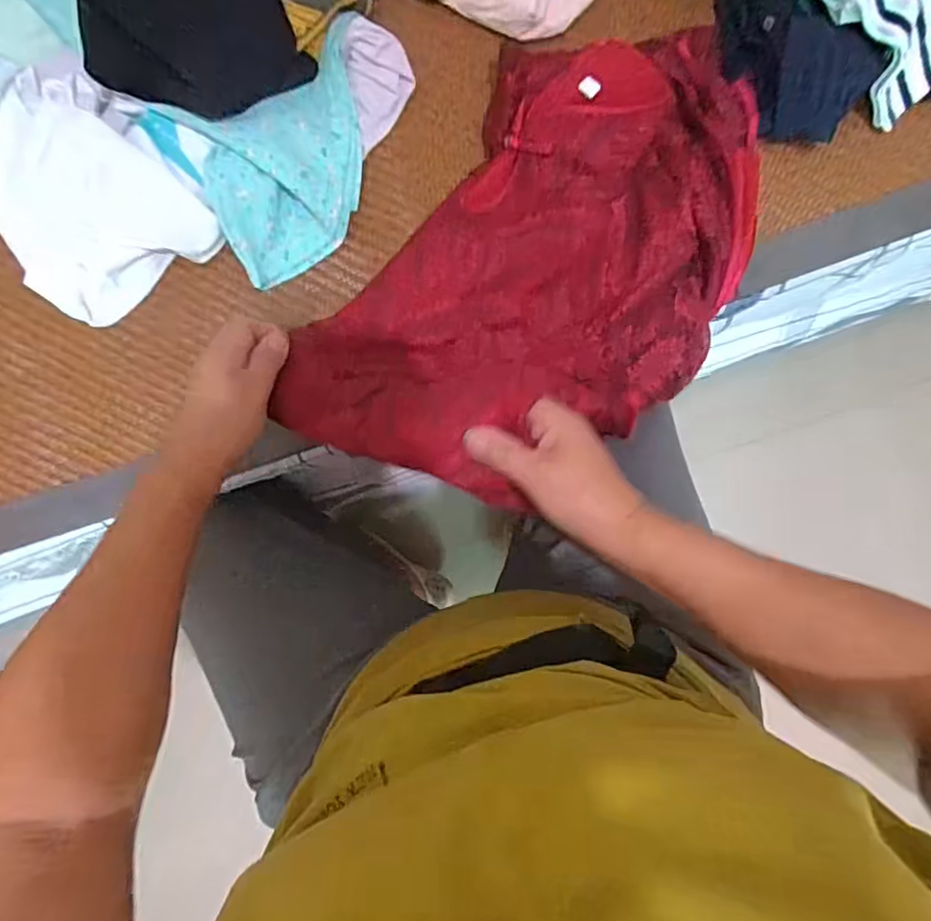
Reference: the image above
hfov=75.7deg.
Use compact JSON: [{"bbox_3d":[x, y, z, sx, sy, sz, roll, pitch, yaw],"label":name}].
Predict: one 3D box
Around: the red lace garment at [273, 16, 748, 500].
[{"bbox_3d":[0.088,-0.166,0.470,0.265,0.157,0.443,32,92,-2],"label":"red lace garment"}]

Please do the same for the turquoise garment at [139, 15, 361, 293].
[{"bbox_3d":[-0.145,-0.276,0.539,0.200,0.045,0.166,-29,86,-1],"label":"turquoise garment"}]

